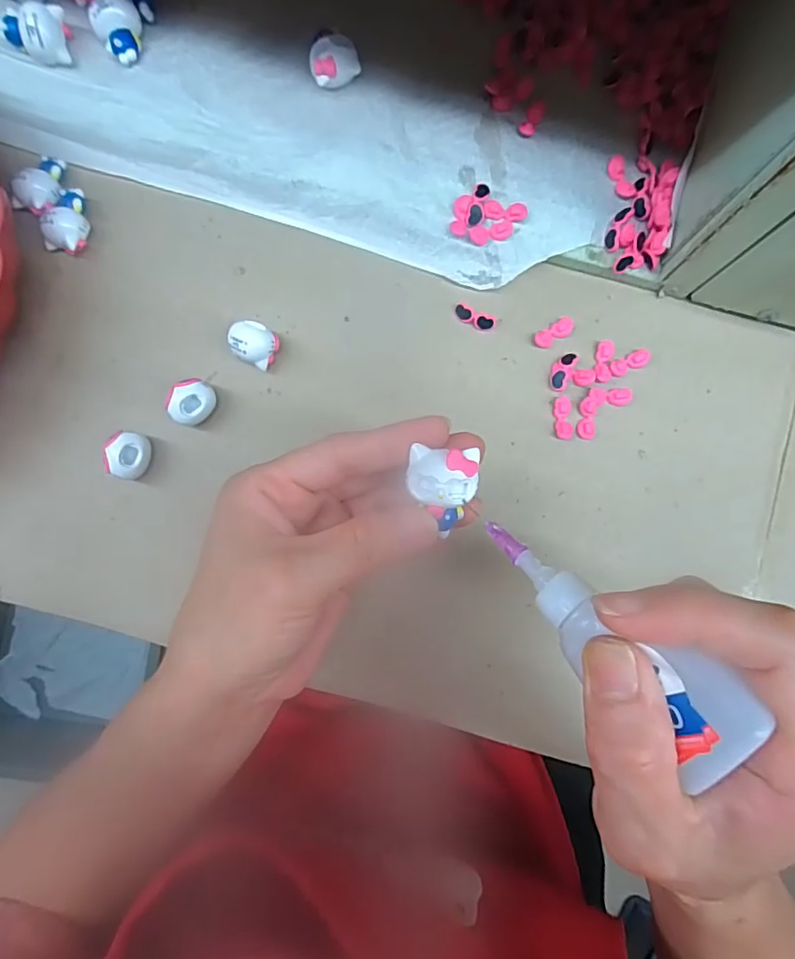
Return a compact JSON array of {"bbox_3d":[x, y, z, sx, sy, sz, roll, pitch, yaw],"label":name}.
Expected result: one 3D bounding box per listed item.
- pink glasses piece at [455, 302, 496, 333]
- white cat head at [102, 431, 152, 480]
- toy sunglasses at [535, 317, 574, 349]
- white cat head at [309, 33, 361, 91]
[{"bbox_3d":[0.045,-0.093,0.310,0.025,0.004,0.010,23,86,1],"label":"pink glasses piece"},{"bbox_3d":[-0.144,-0.013,0.290,0.019,0.022,0.025,1,86,-1],"label":"white cat head"},{"bbox_3d":[0.091,-0.085,0.309,0.025,0.004,0.011,-30,87,-3],"label":"toy sunglasses"},{"bbox_3d":[-0.034,-0.227,0.293,0.025,0.017,0.022,-12,86,-2],"label":"white cat head"}]

